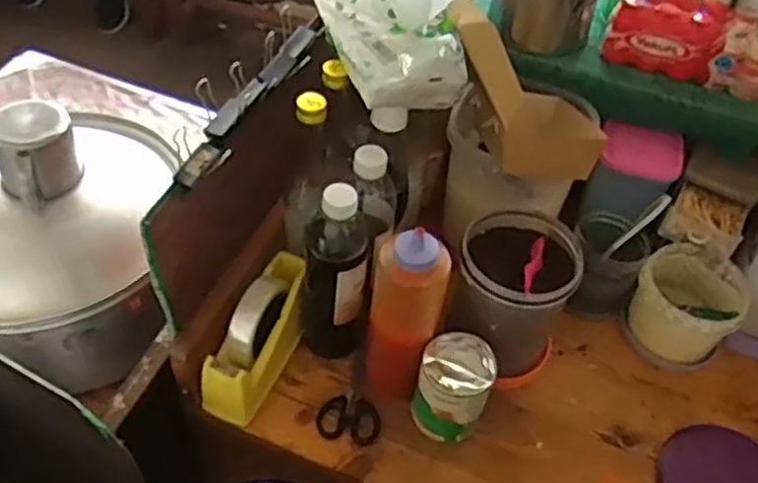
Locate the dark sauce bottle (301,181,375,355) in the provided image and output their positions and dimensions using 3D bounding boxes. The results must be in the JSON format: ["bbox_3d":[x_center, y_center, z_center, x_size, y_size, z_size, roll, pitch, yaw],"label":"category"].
[{"bbox_3d":[-0.042,0.041,0.765,0.059,0.226,0.055,-26,57,-24],"label":"dark sauce bottle"}]

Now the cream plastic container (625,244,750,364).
[{"bbox_3d":[0.355,0.073,0.858,0.112,0.085,0.110,34,55,22],"label":"cream plastic container"}]

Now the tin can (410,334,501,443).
[{"bbox_3d":[0.076,0.151,0.762,0.071,0.096,0.071,2,50,-3],"label":"tin can"}]

